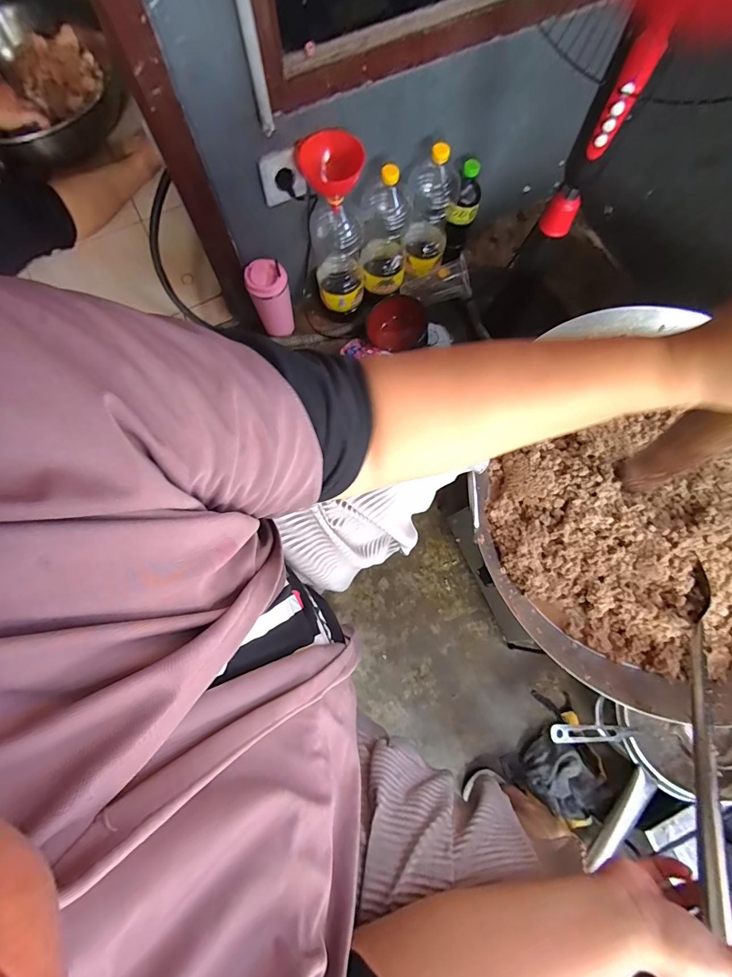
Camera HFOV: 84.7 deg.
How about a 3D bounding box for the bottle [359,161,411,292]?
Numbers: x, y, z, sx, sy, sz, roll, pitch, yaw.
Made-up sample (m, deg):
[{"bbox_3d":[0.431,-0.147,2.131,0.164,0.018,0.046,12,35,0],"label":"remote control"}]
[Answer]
[{"bbox_3d":[0.040,-0.540,0.834,0.096,0.240,0.111,6,76,0],"label":"bottle"}]

